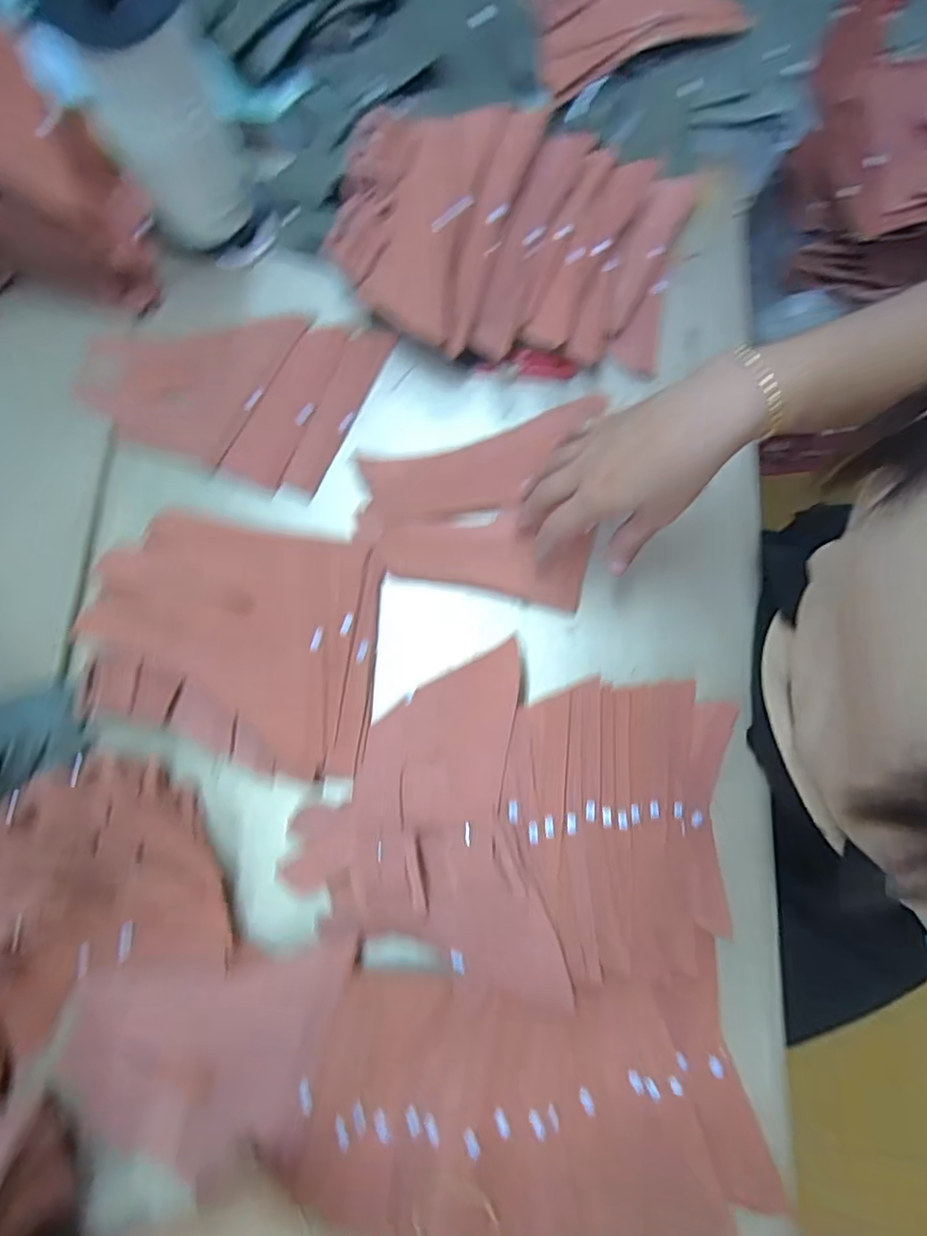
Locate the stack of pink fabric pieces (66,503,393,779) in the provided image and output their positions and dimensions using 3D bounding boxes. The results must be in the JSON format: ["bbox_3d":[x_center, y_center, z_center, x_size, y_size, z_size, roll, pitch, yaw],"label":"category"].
[{"bbox_3d":[-0.166,0.016,0.438,0.202,0.061,0.176,6,77,4],"label":"stack of pink fabric pieces"}]

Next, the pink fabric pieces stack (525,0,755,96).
[{"bbox_3d":[0.132,-0.561,0.534,0.166,0.023,0.186,-14,76,-1],"label":"pink fabric pieces stack"}]

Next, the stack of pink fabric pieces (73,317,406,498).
[{"bbox_3d":[-0.205,-0.202,0.520,0.239,0.030,0.154,19,78,7],"label":"stack of pink fabric pieces"}]

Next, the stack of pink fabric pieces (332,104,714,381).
[{"bbox_3d":[0.041,-0.296,0.483,0.283,0.088,0.165,1,77,3],"label":"stack of pink fabric pieces"}]

